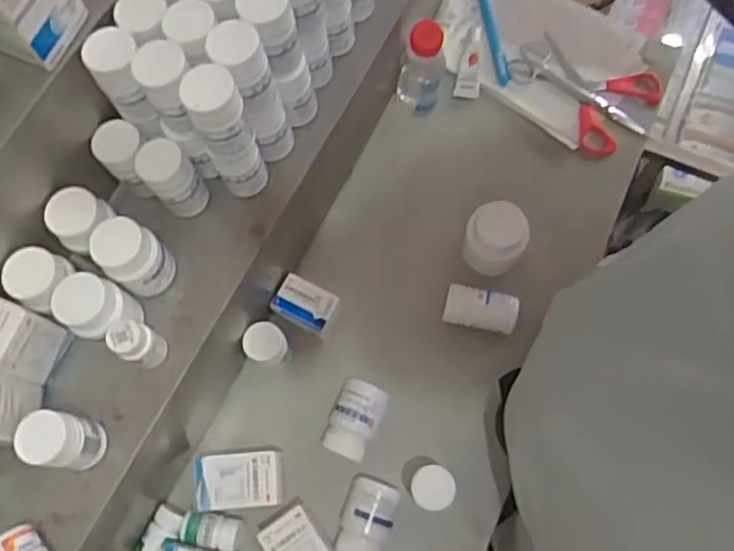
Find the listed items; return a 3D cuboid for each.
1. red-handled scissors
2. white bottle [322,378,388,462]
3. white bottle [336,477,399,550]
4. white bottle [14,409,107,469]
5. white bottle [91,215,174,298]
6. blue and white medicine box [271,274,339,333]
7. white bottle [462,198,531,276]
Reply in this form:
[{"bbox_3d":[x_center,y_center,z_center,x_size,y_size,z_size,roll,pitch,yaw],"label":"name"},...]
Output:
[{"bbox_3d":[0.213,-0.175,0.672,0.124,0.018,0.104,31,76,11],"label":"red-handled scissors"},{"bbox_3d":[-0.010,0.120,0.567,0.039,0.039,0.061,24,75,9],"label":"white bottle"},{"bbox_3d":[0.001,0.196,0.546,0.037,0.039,0.061,17,74,7],"label":"white bottle"},{"bbox_3d":[-0.192,0.105,0.434,0.035,0.056,0.032,-1,73,2],"label":"white bottle"},{"bbox_3d":[-0.158,-0.013,0.464,0.035,0.059,0.039,42,78,13],"label":"white bottle"},{"bbox_3d":[-0.054,0.025,0.593,0.052,0.024,0.036,25,75,9],"label":"blue and white medicine box"},{"bbox_3d":[0.111,-0.032,0.591,0.051,0.042,0.051,-1,73,2],"label":"white bottle"}]

